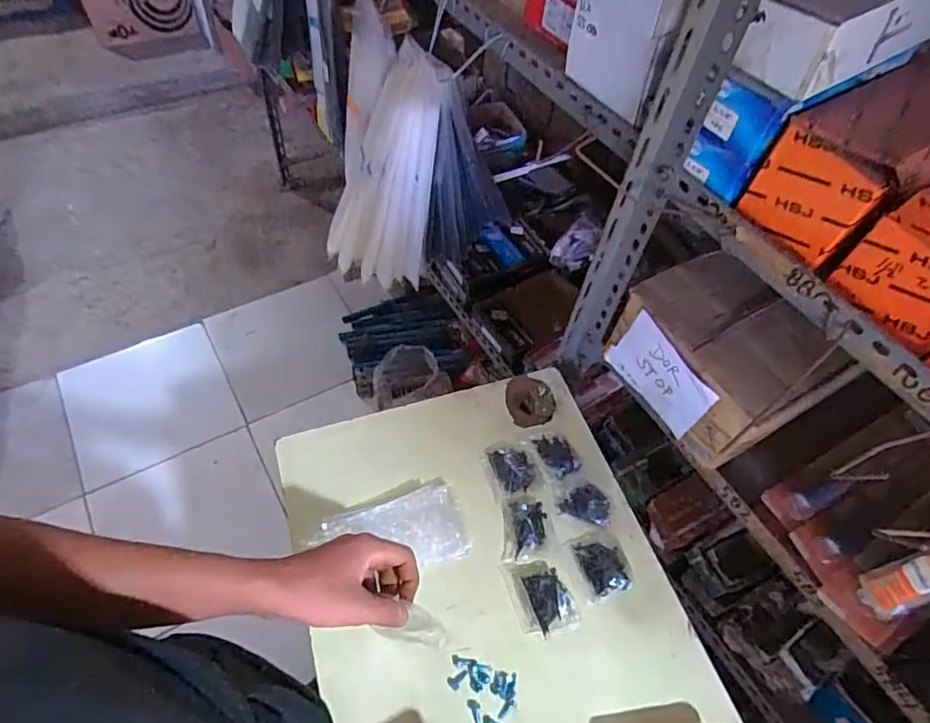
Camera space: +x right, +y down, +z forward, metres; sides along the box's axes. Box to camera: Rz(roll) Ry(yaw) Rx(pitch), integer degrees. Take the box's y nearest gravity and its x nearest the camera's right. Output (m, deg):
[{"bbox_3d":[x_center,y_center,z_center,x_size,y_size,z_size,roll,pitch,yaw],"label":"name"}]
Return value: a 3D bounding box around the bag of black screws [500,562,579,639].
[{"bbox_3d":[0.084,0.257,0.633,0.061,0.025,0.082,-13,58,-14],"label":"bag of black screws"}]

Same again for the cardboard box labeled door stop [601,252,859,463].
[{"bbox_3d":[0.301,-0.005,0.693,0.153,0.124,0.207,-25,61,-20],"label":"cardboard box labeled door stop"}]

